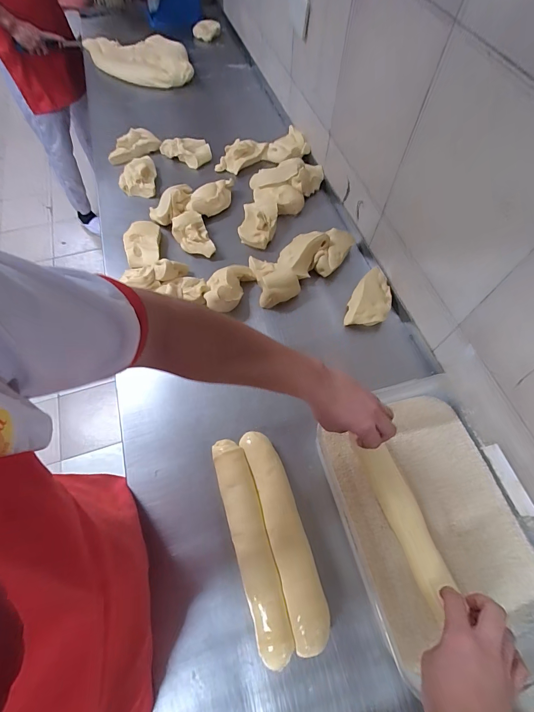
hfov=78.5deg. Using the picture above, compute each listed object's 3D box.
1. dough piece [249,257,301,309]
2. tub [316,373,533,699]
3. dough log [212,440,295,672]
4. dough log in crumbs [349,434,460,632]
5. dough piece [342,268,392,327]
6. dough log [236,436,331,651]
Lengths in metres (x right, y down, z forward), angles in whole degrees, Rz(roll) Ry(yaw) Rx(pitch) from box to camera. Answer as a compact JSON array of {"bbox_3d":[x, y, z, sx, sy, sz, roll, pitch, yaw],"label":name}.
[{"bbox_3d":[0.015,-0.183,0.733,0.093,0.047,0.141,-12,63,-6],"label":"dough piece"},{"bbox_3d":[0.261,0.249,0.509,0.297,0.078,0.401,-15,63,-7],"label":"tub"},{"bbox_3d":[-0.028,0.272,0.502,0.057,0.052,0.286,-15,64,-9],"label":"dough log"},{"bbox_3d":[0.213,0.253,0.508,0.053,0.030,0.238,-14,55,-7],"label":"dough log in crumbs"},{"bbox_3d":[0.224,-0.120,0.704,0.085,0.030,0.146,24,65,12],"label":"dough piece"},{"bbox_3d":[0.024,0.265,0.506,0.058,0.046,0.307,-16,64,-8],"label":"dough log"}]

